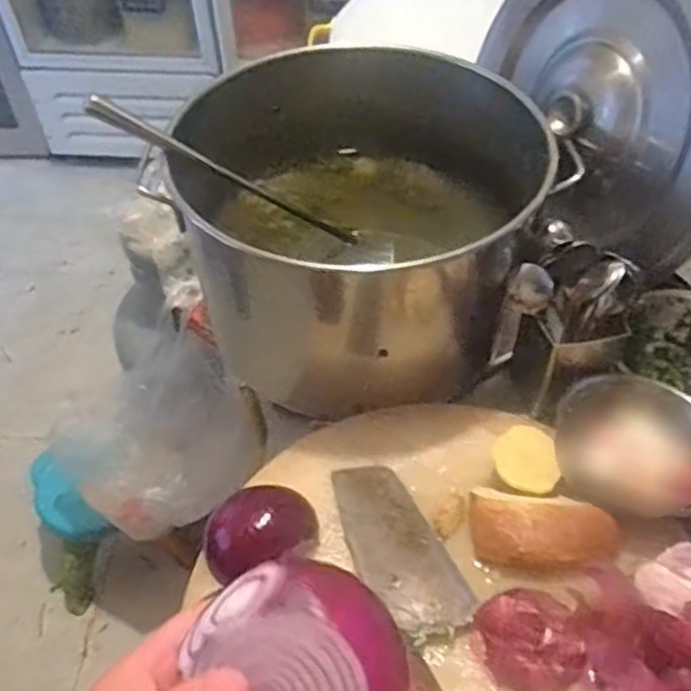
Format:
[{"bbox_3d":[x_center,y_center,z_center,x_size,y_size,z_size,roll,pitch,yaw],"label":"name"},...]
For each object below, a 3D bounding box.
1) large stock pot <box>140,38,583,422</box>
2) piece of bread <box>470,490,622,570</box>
[{"bbox_3d":[0.014,-0.108,0.709,0.311,0.204,0.305,-1,49,1],"label":"large stock pot"},{"bbox_3d":[0.155,0.148,0.565,0.112,0.035,0.058,7,50,8],"label":"piece of bread"}]

